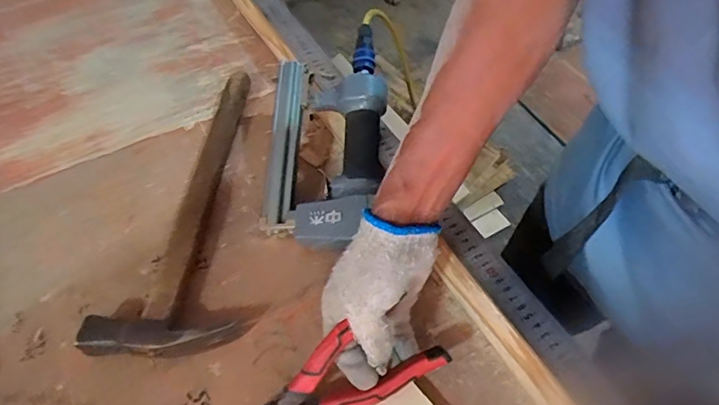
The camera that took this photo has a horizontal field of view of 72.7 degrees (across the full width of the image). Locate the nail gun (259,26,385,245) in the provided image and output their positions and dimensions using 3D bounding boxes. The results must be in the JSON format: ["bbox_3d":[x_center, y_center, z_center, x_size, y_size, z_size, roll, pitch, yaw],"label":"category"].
[{"bbox_3d":[-0.033,-0.070,0.543,0.141,0.052,0.257,-7,67,19],"label":"nail gun"}]

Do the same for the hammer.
[{"bbox_3d":[-0.177,-0.017,0.563,0.160,0.035,0.388,2,54,5],"label":"hammer"}]

